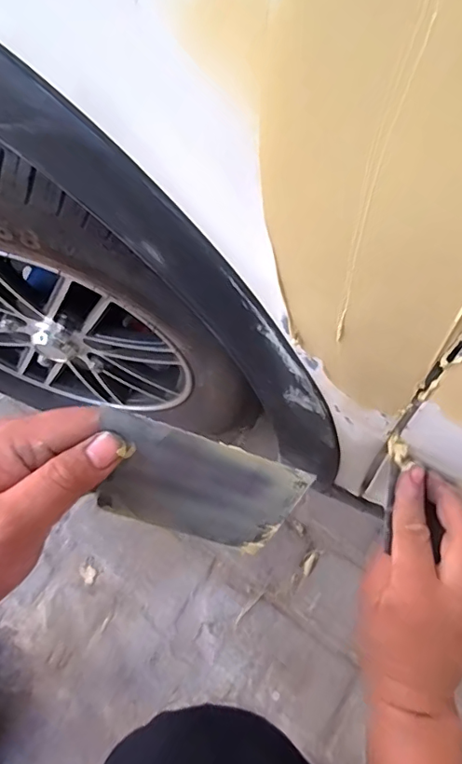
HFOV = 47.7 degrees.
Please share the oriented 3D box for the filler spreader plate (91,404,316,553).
[{"bbox_3d":[-0.022,0.062,0.301,0.117,0.079,0.007,21,33,-14],"label":"filler spreader plate"}]

